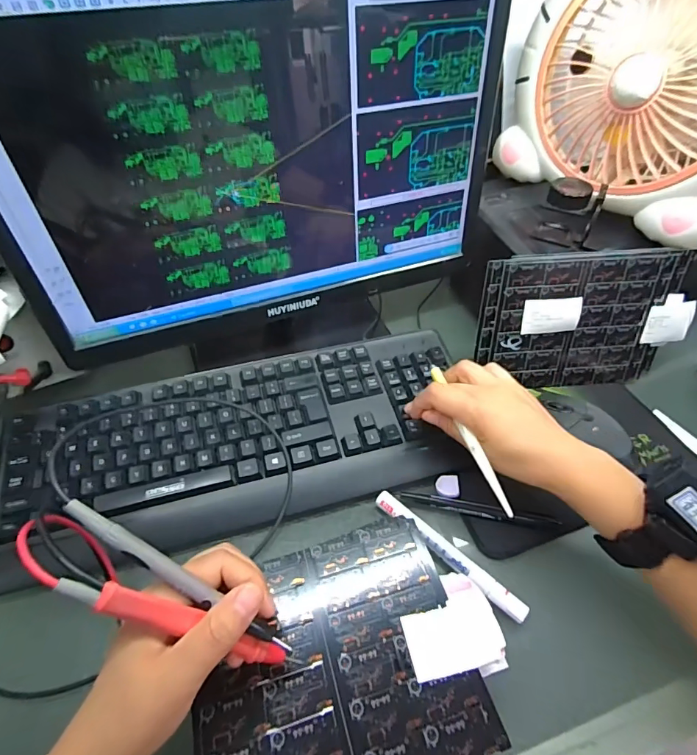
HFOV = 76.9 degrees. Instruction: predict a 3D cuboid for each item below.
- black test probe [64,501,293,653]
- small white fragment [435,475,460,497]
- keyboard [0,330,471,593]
[{"bbox_3d":[-0.088,0.110,0.237,0.142,0.010,0.010,40,52,-12],"label":"black test probe"},{"bbox_3d":[0.092,0.100,0.406,0.020,0.006,0.022,-2,50,-4],"label":"small white fragment"},{"bbox_3d":[-0.093,0.056,0.411,0.415,0.038,0.153,-14,52,-14],"label":"keyboard"}]

